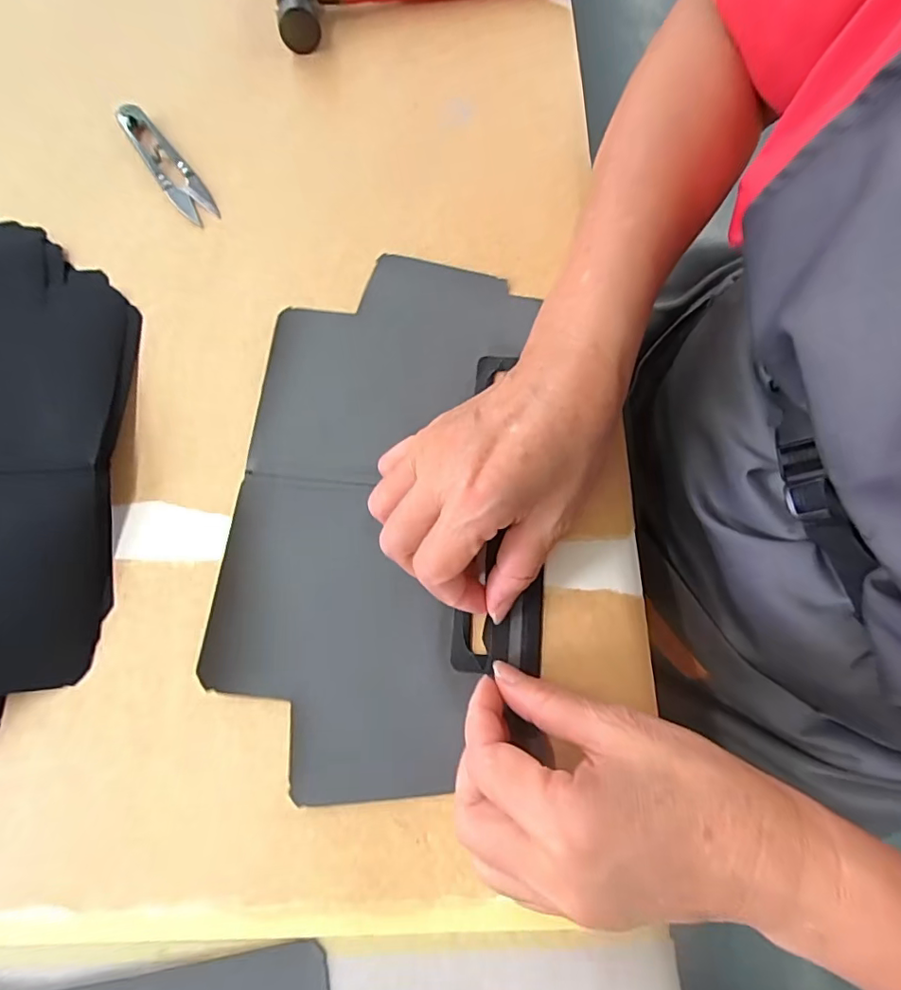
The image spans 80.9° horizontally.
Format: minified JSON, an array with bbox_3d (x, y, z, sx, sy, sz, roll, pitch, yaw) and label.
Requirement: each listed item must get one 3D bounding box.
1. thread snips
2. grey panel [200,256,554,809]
[{"bbox_3d":[-0.189,-0.221,0.347,0.023,0.010,0.105,-35,77,-12],"label":"thread snips"},{"bbox_3d":[-0.034,0.000,0.286,0.157,0.010,0.287,2,73,-2],"label":"grey panel"}]

